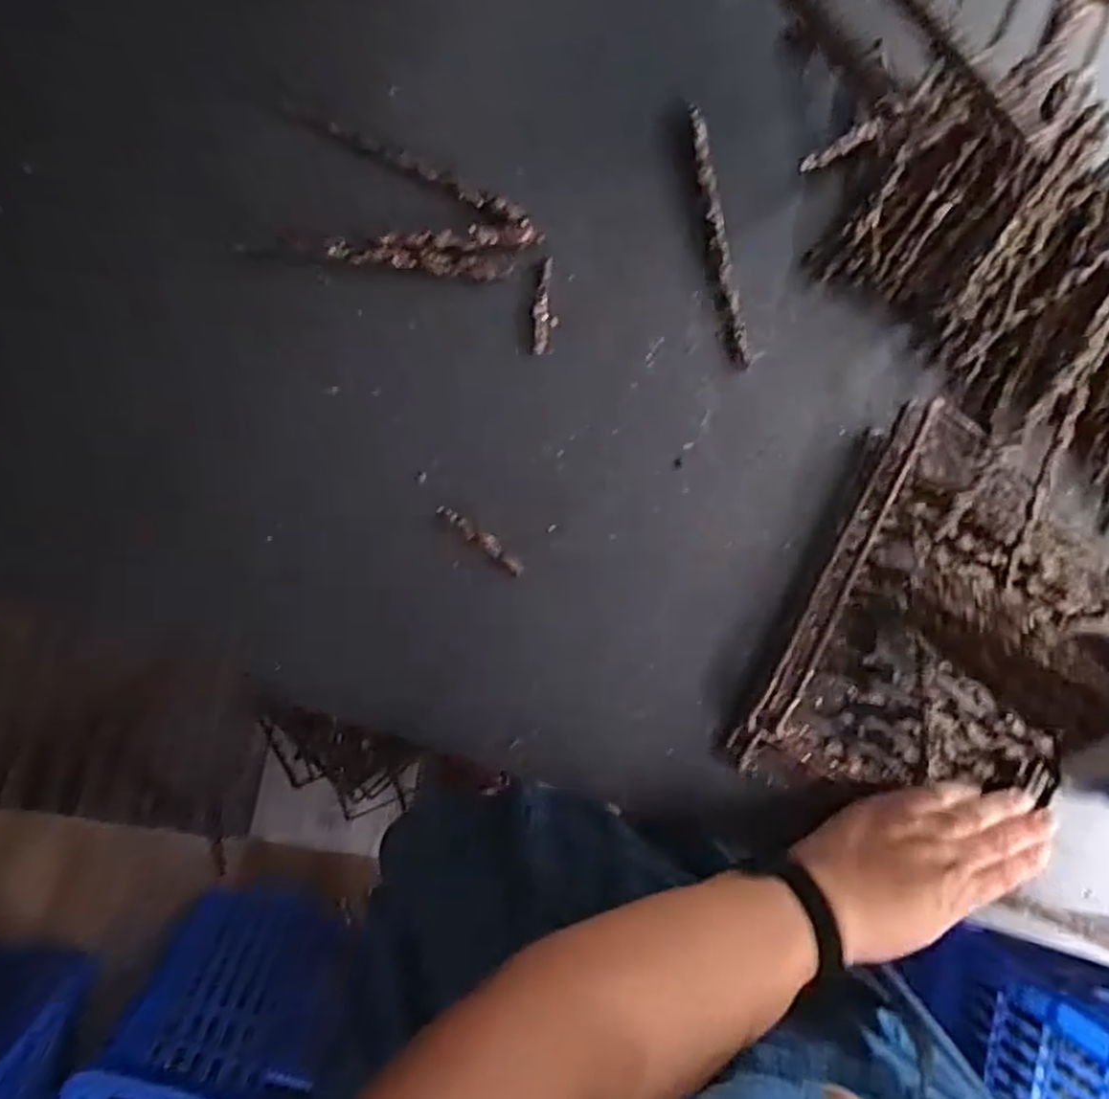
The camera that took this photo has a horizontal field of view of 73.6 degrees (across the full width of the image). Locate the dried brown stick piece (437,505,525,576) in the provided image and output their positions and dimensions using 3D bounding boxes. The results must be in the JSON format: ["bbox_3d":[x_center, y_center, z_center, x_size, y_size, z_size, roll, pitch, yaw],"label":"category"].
[{"bbox_3d":[-0.038,-0.006,0.396,0.055,0.009,0.010,40,82,-6],"label":"dried brown stick piece"}]

